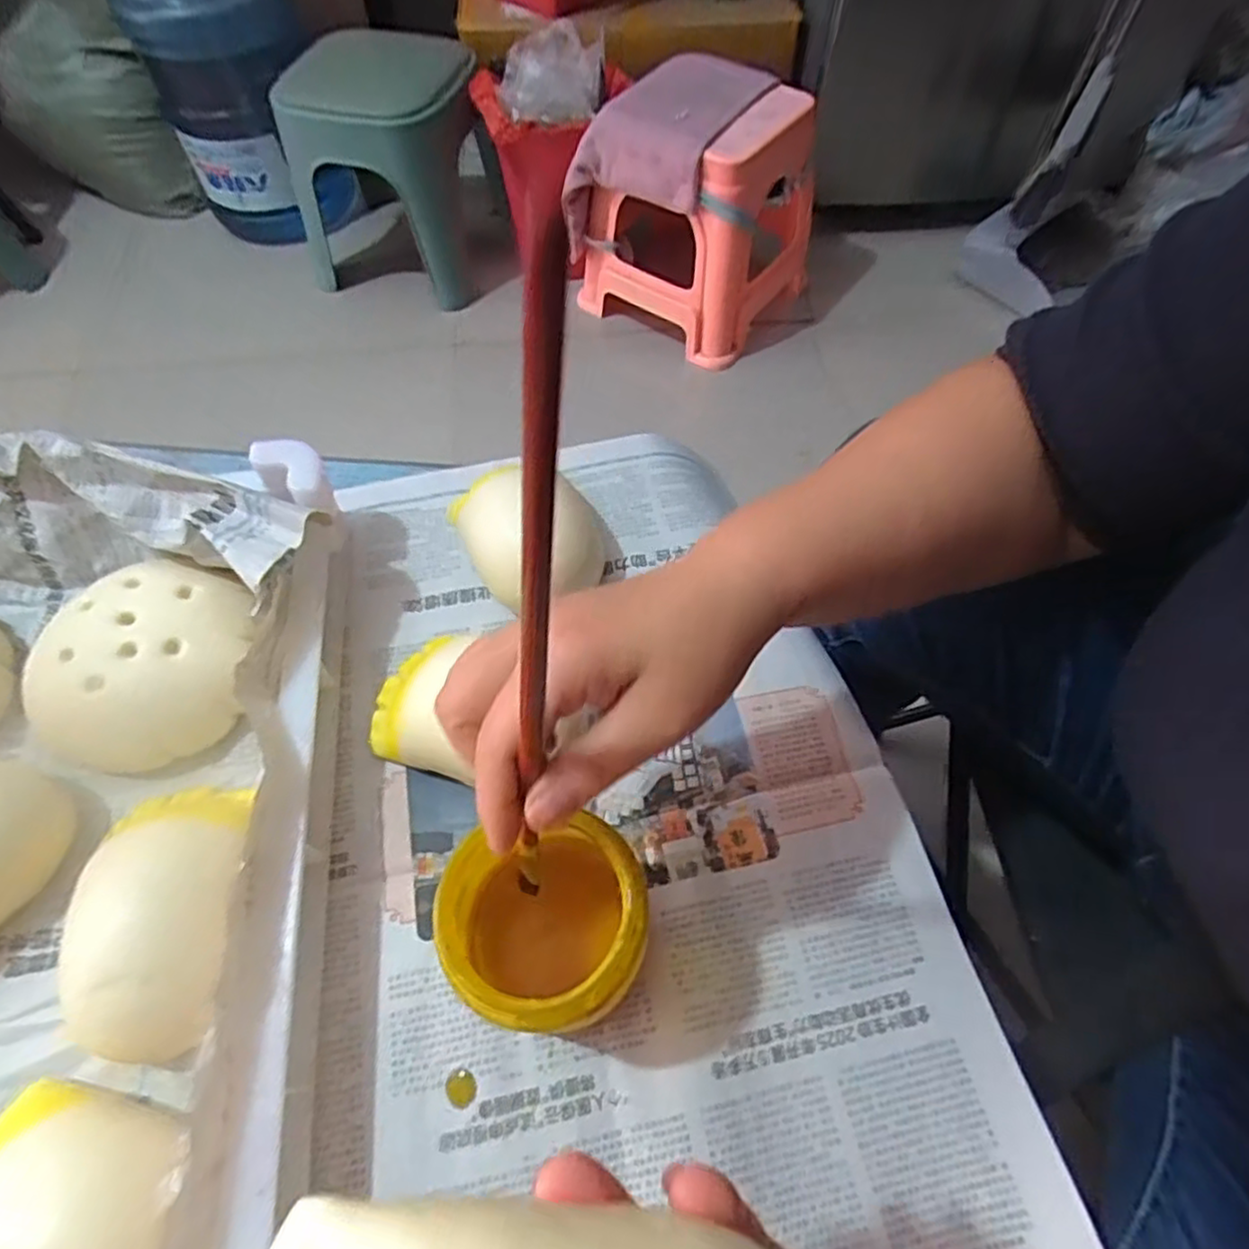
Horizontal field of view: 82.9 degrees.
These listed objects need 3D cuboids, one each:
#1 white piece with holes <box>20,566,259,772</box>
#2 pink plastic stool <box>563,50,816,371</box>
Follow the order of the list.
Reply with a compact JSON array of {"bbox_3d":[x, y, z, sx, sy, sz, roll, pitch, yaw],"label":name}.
[{"bbox_3d":[-0.268,0.019,0.396,0.111,0.033,0.112,3,60,1],"label":"white piece with holes"},{"bbox_3d":[0.106,-0.663,1.127,0.309,0.351,0.294,31,64,16],"label":"pink plastic stool"}]

